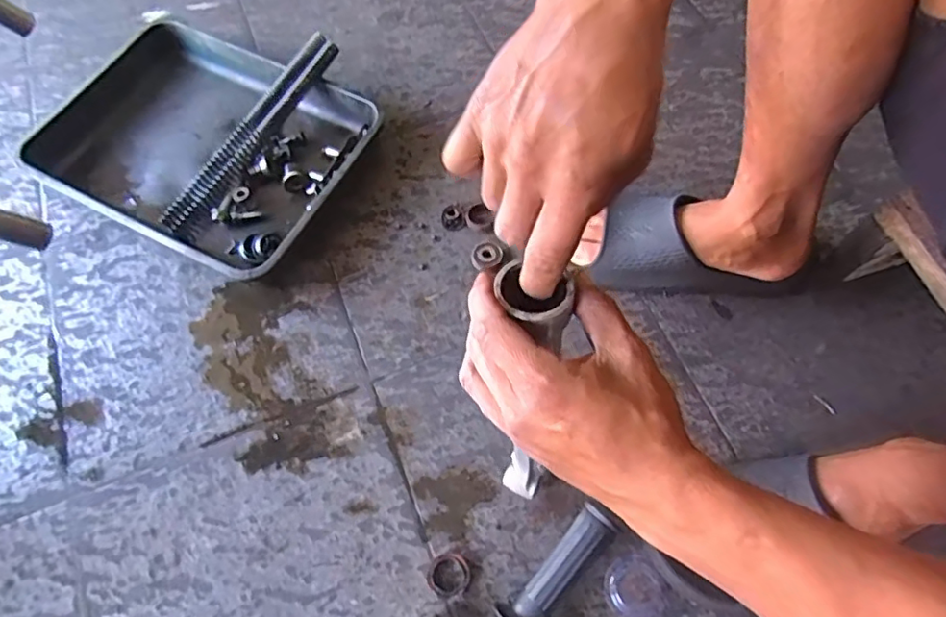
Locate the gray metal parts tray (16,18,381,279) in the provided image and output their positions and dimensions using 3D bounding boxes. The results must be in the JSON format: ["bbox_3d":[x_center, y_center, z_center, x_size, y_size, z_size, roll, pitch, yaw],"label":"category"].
[{"bbox_3d":[-0.311,-0.202,0.688,0.355,0.053,0.293,23,68,12],"label":"gray metal parts tray"}]

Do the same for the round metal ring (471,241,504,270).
[{"bbox_3d":[0.015,-0.059,0.634,0.032,0.012,0.031,33,70,15],"label":"round metal ring"}]

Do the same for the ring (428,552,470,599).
[{"bbox_3d":[-0.021,0.233,0.499,0.037,0.008,0.035,-1,65,1],"label":"ring"}]

